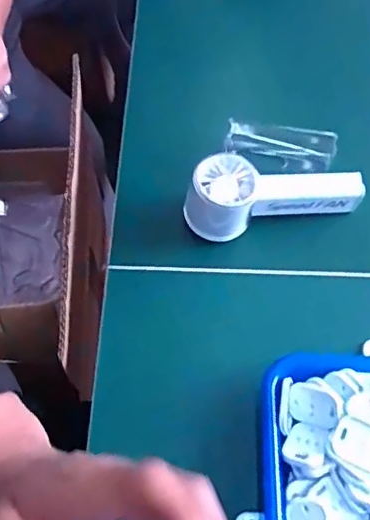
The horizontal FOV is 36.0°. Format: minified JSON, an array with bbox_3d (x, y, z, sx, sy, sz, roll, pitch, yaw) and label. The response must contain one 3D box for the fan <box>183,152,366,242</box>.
[{"bbox_3d":[0.077,-0.060,0.505,0.151,0.065,0.051,-11,64,-5],"label":"fan"}]

